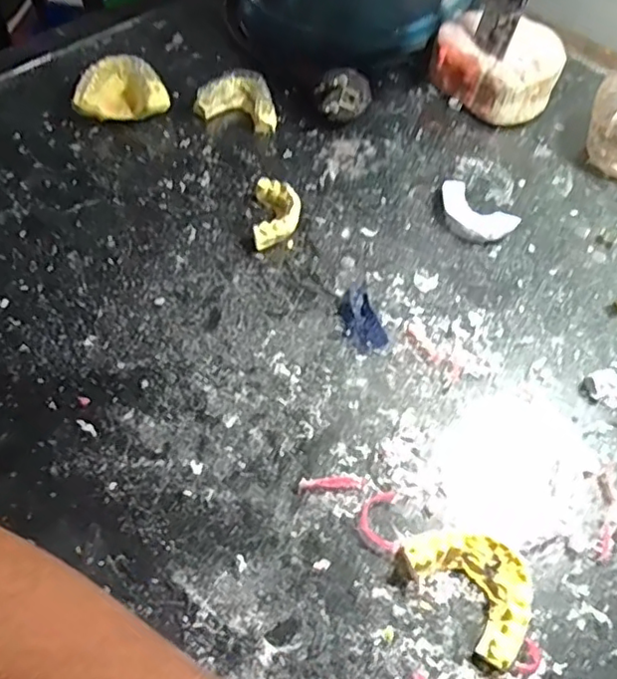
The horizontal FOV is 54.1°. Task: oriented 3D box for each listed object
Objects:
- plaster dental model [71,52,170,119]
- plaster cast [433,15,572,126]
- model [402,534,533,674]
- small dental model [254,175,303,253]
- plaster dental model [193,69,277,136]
[{"bbox_3d":[-0.137,-0.182,0.445,0.062,0.026,0.050,-7,58,-7],"label":"plaster dental model"},{"bbox_3d":[0.149,-0.214,0.474,0.092,0.043,0.076,40,64,21],"label":"plaster cast"},{"bbox_3d":[0.076,0.110,0.273,0.038,0.013,0.061,-31,64,-21],"label":"model"},{"bbox_3d":[-0.020,-0.079,0.387,0.028,0.015,0.048,1,57,-2],"label":"small dental model"},{"bbox_3d":[-0.050,-0.178,0.450,0.059,0.022,0.039,17,58,8],"label":"plaster dental model"}]

